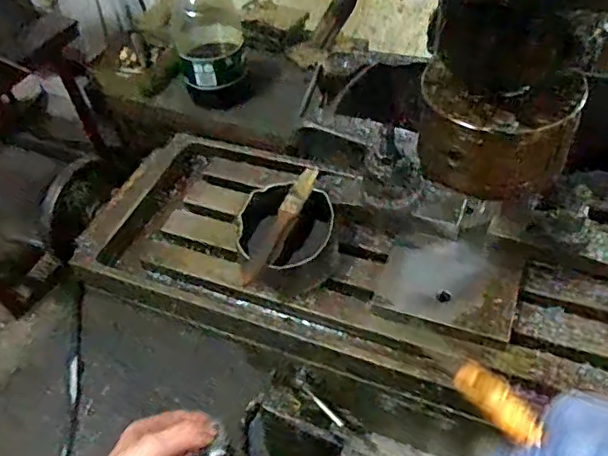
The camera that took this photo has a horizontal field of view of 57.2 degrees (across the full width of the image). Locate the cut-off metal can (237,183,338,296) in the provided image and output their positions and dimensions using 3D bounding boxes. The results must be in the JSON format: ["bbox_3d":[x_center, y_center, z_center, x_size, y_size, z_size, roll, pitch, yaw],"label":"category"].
[{"bbox_3d":[-0.015,0.013,0.591,0.105,0.071,0.116,-12,49,-4],"label":"cut-off metal can"}]

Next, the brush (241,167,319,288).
[{"bbox_3d":[-0.022,-0.005,0.563,0.022,0.020,0.147,17,54,20],"label":"brush"}]

